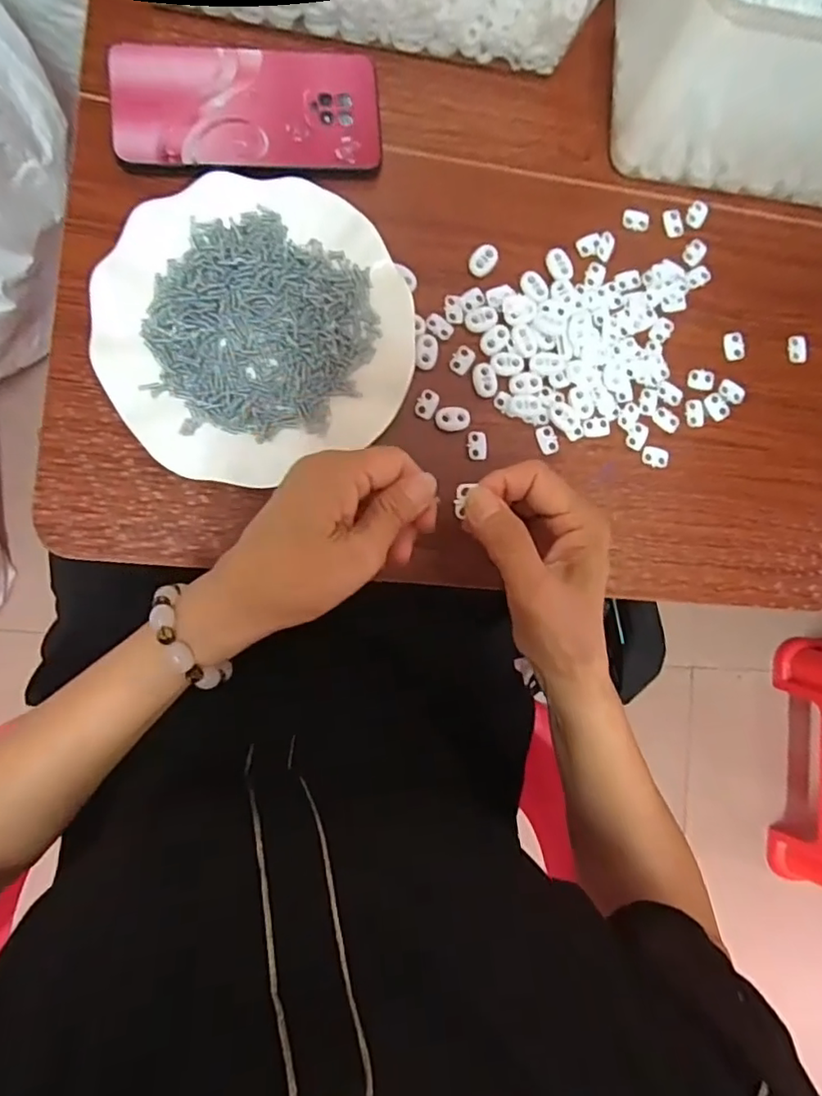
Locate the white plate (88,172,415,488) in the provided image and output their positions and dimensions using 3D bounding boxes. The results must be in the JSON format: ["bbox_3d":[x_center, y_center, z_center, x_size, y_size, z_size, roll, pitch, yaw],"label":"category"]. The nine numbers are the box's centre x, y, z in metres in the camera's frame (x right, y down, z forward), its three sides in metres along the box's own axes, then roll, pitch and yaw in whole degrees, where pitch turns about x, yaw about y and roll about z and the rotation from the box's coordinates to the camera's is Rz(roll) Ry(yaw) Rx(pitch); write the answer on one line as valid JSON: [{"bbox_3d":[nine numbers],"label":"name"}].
[{"bbox_3d":[-0.096,-0.136,0.358,0.179,0.020,0.178,0,88,-8],"label":"white plate"}]

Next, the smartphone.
[{"bbox_3d":[-0.103,-0.277,0.371,0.163,0.012,0.083,-3,89,-8],"label":"smartphone"}]

